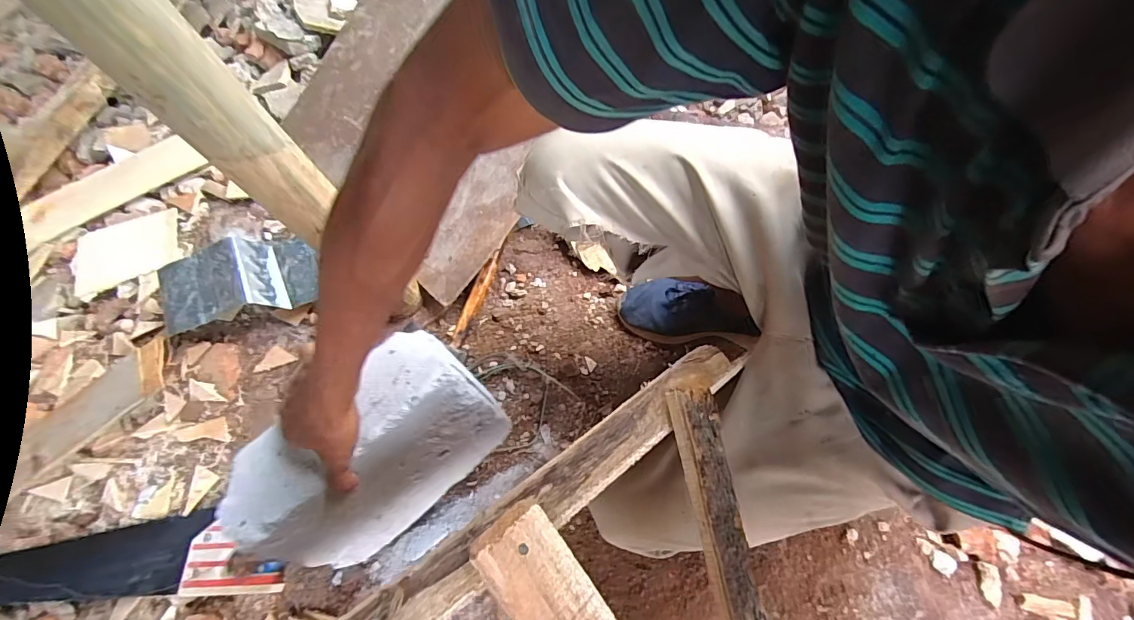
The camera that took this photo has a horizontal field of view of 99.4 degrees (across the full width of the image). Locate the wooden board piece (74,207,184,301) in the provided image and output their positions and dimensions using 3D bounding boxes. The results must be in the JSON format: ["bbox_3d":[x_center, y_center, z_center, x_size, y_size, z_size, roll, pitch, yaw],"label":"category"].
[{"bbox_3d":[-0.754,-0.106,0.825,0.180,0.012,0.124,-22,71,-2],"label":"wooden board piece"}]

